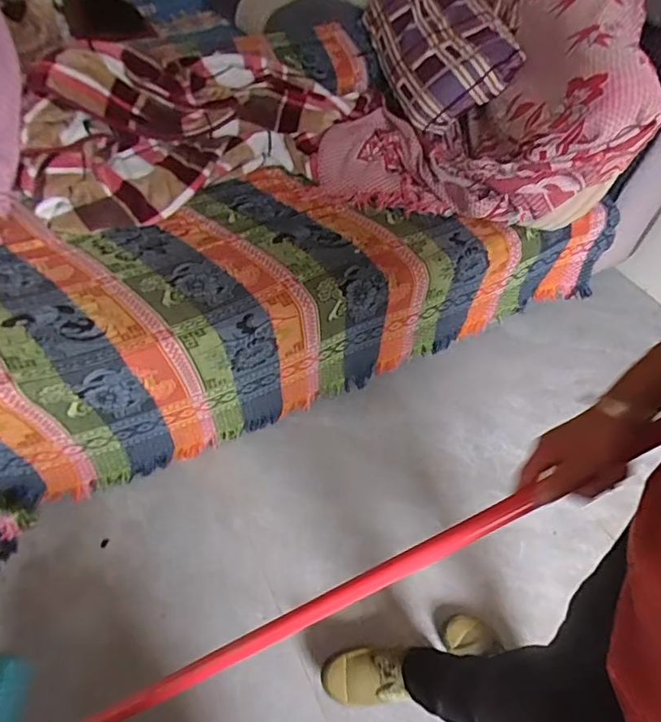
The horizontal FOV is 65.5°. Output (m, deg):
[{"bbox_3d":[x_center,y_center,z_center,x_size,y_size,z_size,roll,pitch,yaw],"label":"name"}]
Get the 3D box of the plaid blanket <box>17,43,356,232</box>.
[{"bbox_3d":[-0.300,-0.612,1.257,0.904,0.253,0.331,-33,61,-29],"label":"plaid blanket"}]

